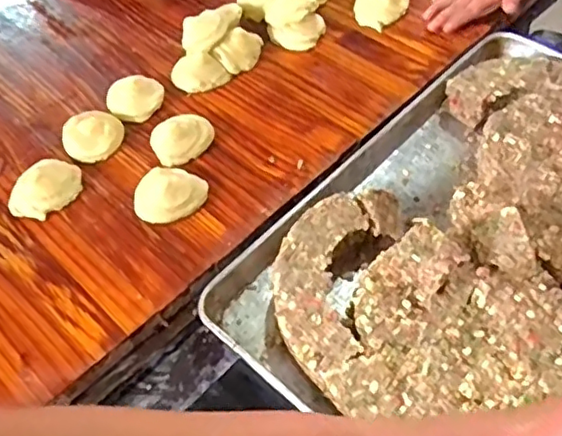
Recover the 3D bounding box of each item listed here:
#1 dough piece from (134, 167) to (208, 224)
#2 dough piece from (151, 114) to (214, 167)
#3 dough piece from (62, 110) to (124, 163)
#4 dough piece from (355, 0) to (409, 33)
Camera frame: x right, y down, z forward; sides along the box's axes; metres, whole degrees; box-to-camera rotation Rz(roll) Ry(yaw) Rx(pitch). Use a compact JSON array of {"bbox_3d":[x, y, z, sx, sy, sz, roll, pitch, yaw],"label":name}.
[{"bbox_3d":[-0.137,-0.032,0.765,0.082,0.034,0.074,11,56,14],"label":"dough piece"},{"bbox_3d":[-0.131,-0.107,0.828,0.084,0.032,0.066,-29,56,-14],"label":"dough piece"},{"bbox_3d":[-0.256,-0.114,0.847,0.079,0.027,0.074,-3,54,4],"label":"dough piece"},{"bbox_3d":[0.147,-0.324,0.948,0.079,0.022,0.076,26,61,23],"label":"dough piece"}]

